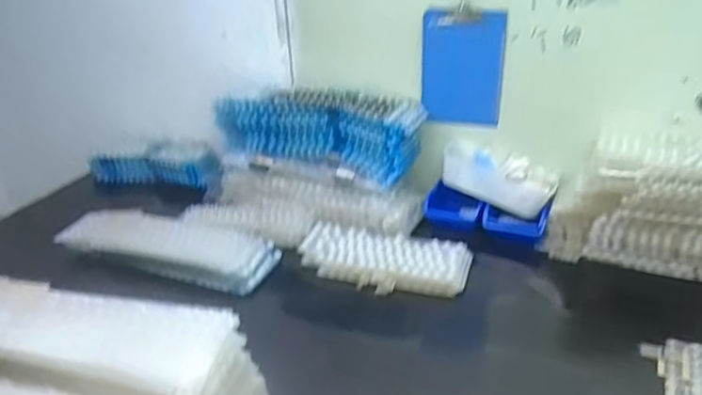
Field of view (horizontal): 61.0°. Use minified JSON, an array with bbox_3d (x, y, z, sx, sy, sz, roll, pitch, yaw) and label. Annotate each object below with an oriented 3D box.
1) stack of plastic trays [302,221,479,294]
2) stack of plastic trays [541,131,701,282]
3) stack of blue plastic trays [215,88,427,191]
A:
[{"bbox_3d":[0.060,0.120,1.151,0.334,0.046,0.141,6,27,22],"label":"stack of plastic trays"},{"bbox_3d":[0.623,0.026,1.041,0.504,0.229,0.136,11,29,30],"label":"stack of plastic trays"},{"bbox_3d":[-0.078,-0.154,1.306,0.477,0.155,0.109,11,29,30],"label":"stack of blue plastic trays"}]

